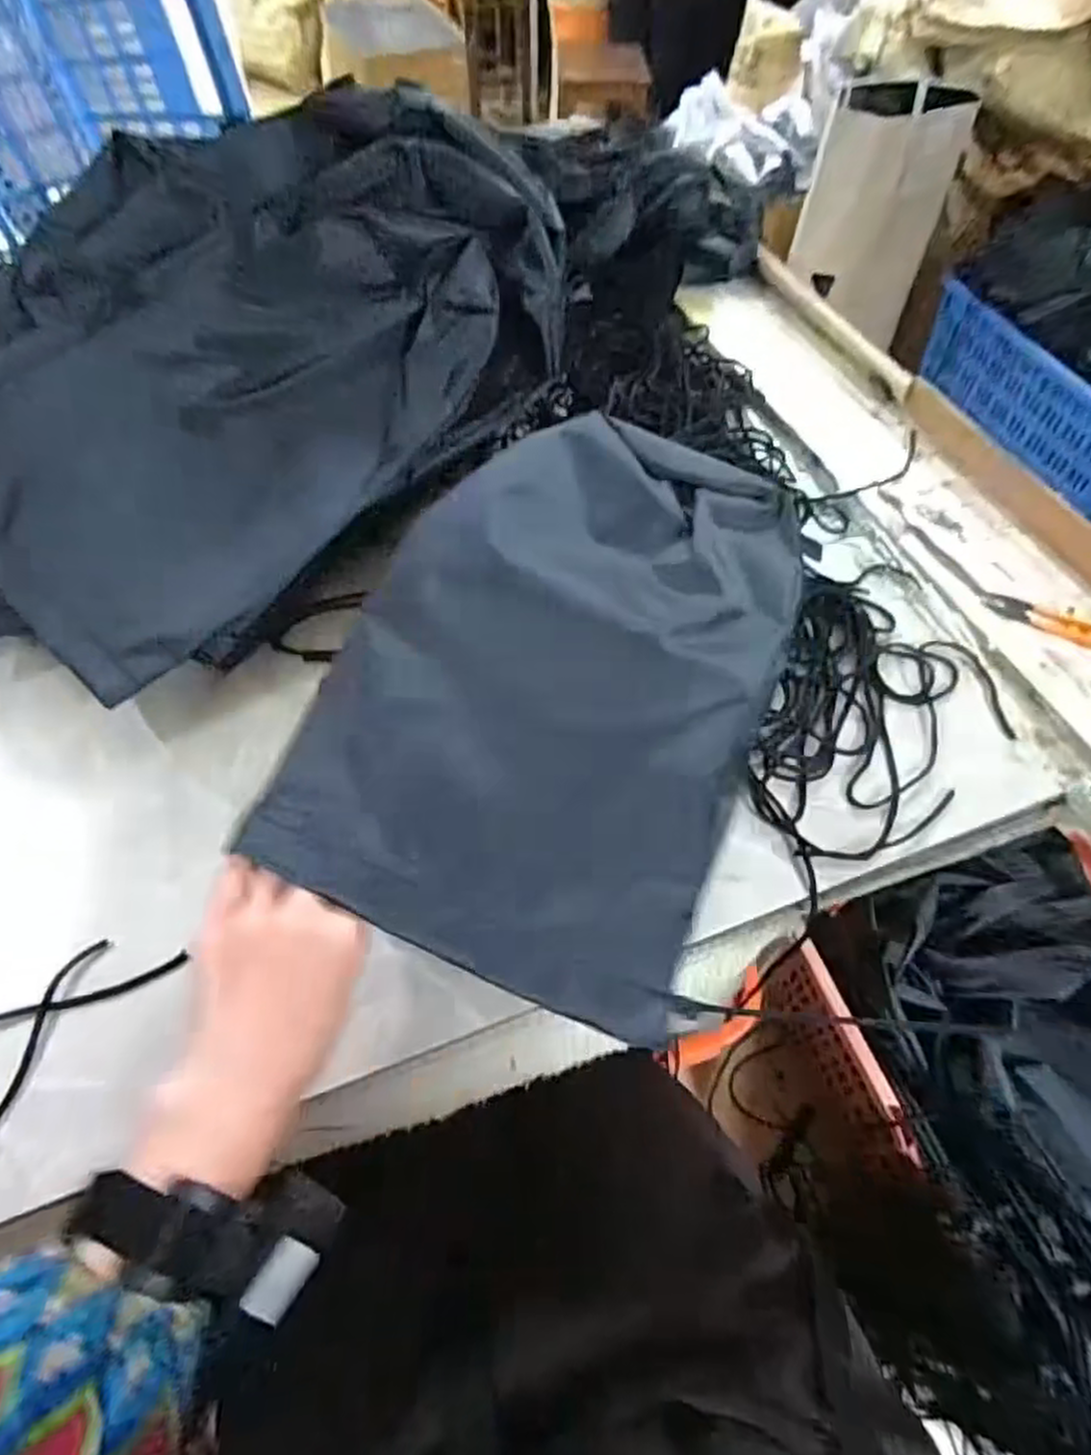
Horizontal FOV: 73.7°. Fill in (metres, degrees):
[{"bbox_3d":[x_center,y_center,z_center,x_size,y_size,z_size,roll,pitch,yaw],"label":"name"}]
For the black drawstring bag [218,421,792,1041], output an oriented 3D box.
[{"bbox_3d":[0.019,-0.049,0.442,0.236,0.043,0.392,19,58,11],"label":"black drawstring bag"}]

